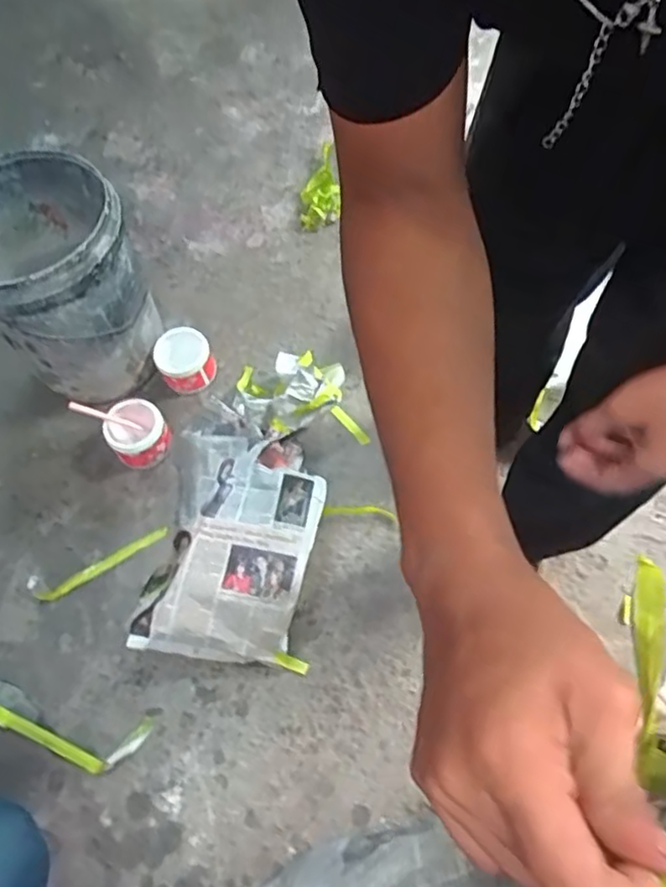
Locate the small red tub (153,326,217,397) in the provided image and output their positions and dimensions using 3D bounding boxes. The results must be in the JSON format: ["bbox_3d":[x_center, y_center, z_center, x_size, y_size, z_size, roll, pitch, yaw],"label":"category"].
[{"bbox_3d":[-0.296,-0.166,1.294,0.105,0.062,0.119,-29,65,-11],"label":"small red tub"}]

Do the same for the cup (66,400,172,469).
[{"bbox_3d":[-0.379,-0.038,1.201,0.144,0.129,0.113,41,72,20],"label":"cup"}]

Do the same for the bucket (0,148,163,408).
[{"bbox_3d":[-0.497,-0.281,1.205,0.282,0.395,0.296,-1,63,2],"label":"bucket"}]

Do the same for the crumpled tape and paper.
[{"bbox_3d":[-0.066,-0.097,1.239,0.241,0.102,0.170,-2,63,2],"label":"crumpled tape and paper"}]

